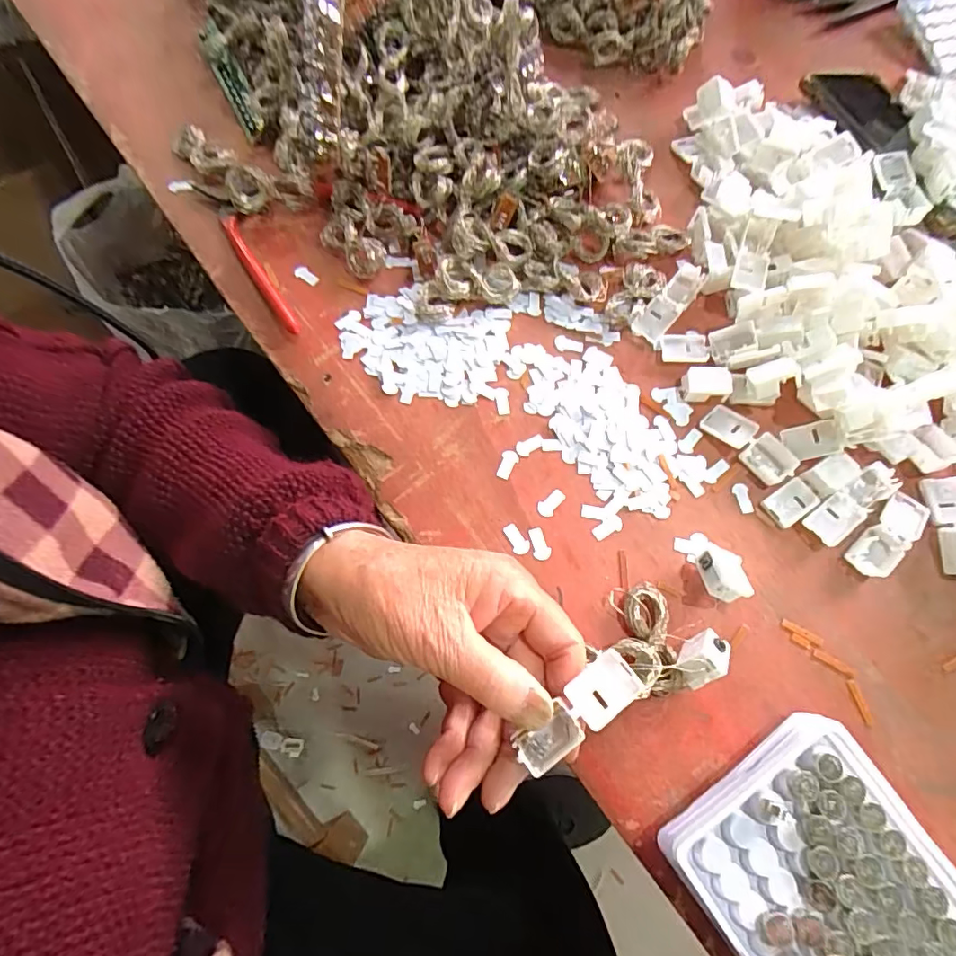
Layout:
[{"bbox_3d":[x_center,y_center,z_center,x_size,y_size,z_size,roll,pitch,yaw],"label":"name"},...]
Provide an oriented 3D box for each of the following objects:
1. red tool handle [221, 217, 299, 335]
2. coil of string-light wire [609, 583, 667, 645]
[{"bbox_3d":[-0.141,-0.132,0.324,0.010,0.009,0.108,-30,75,-11],"label":"red tool handle"},{"bbox_3d":[0.084,0.070,0.260,0.026,0.013,0.030,-10,72,-5],"label":"coil of string-light wire"}]

